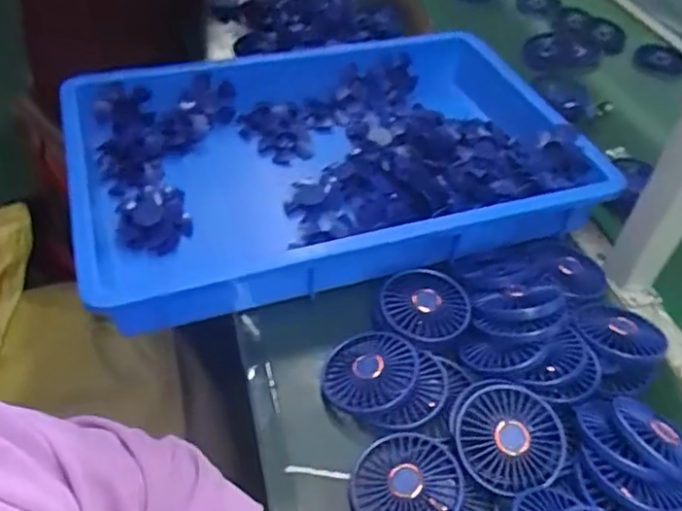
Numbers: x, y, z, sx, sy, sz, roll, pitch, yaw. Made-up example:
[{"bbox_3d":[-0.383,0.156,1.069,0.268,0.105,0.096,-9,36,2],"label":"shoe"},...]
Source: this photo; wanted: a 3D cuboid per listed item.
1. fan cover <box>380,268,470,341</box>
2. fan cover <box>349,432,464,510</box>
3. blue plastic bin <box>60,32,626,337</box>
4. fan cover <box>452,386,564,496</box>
[{"bbox_3d":[0.082,0.047,0.594,0.084,0.024,0.082,7,46,0],"label":"fan cover"},{"bbox_3d":[0.053,0.185,0.485,0.084,0.022,0.087,33,51,23],"label":"fan cover"},{"bbox_3d":[-0.027,-0.125,0.755,0.566,0.102,0.421,-11,48,-17],"label":"blue plastic bin"},{"bbox_3d":[0.141,0.150,0.499,0.090,0.022,0.081,24,69,14],"label":"fan cover"}]

